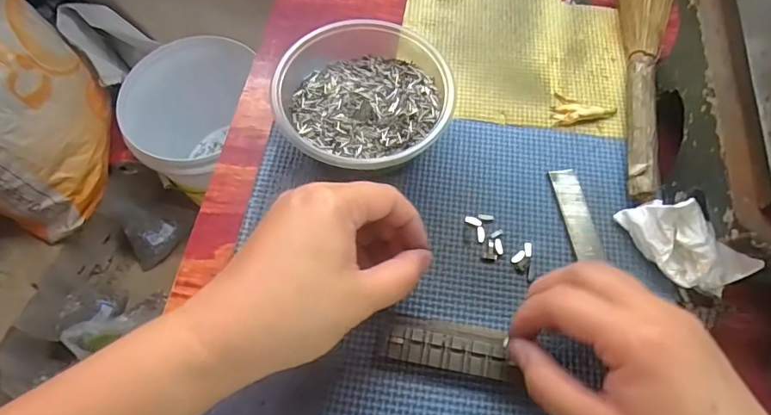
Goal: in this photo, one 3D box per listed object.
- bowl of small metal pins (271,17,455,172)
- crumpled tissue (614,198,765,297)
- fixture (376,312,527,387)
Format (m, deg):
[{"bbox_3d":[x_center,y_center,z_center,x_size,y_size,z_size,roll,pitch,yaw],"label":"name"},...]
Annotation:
[{"bbox_3d":[-0.013,-0.075,0.328,0.113,0.049,0.124,1,64,-1],"label":"bowl of small metal pins"},{"bbox_3d":[0.179,0.021,0.289,0.033,0.036,0.065,-23,67,-12],"label":"crumpled tissue"},{"bbox_3d":[0.035,0.078,0.274,0.076,0.012,0.029,11,65,6],"label":"fixture"}]

